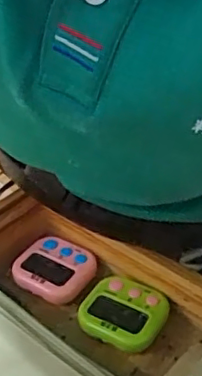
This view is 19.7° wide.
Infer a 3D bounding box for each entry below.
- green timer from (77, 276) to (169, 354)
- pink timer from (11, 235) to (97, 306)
[{"bbox_3d":[0.019,0.101,0.465,0.063,0.024,0.056,23,46,28],"label":"green timer"},{"bbox_3d":[-0.040,0.069,0.500,0.059,0.018,0.057,19,44,24],"label":"pink timer"}]

